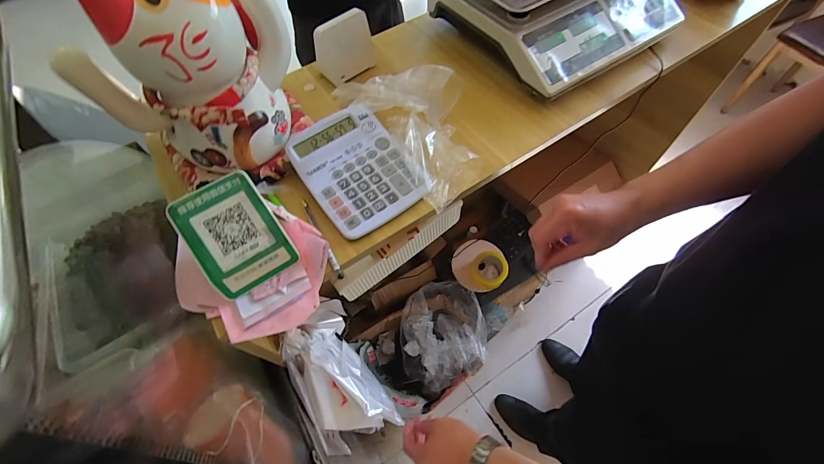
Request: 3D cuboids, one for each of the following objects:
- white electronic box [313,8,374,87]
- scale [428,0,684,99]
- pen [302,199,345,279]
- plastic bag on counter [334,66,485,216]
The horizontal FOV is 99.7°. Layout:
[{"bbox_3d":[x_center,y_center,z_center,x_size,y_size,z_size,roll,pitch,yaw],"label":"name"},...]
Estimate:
[{"bbox_3d":[-0.109,-0.309,0.581,0.106,0.092,0.028,-34,63,-15],"label":"white electronic box"},{"bbox_3d":[0.250,-0.412,0.585,0.328,0.098,0.303,-30,62,-13],"label":"scale"},{"bbox_3d":[-0.118,0.006,0.452,0.008,0.012,0.130,-28,62,-12],"label":"pen"},{"bbox_3d":[0.002,-0.175,0.506,0.123,0.082,0.267,-33,63,-14],"label":"plastic bag on counter"}]

